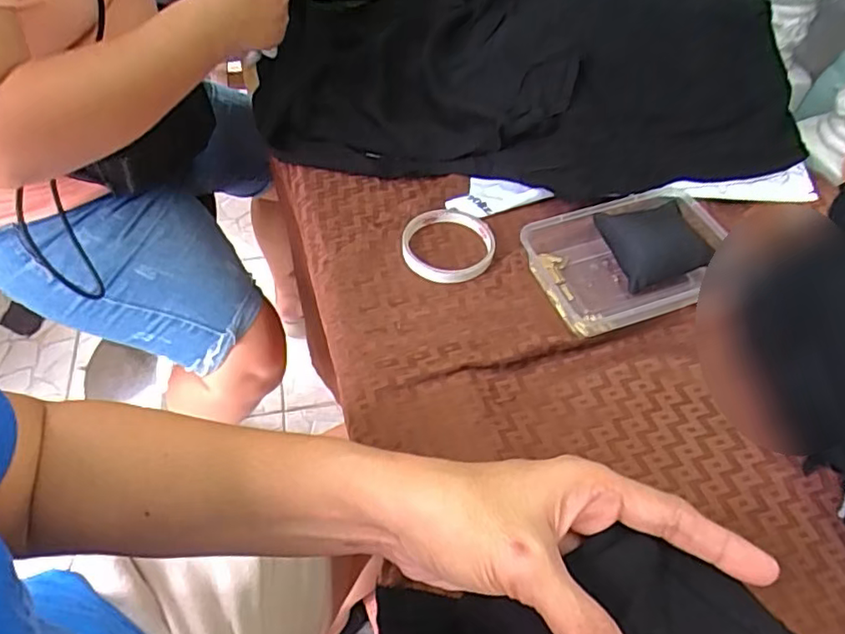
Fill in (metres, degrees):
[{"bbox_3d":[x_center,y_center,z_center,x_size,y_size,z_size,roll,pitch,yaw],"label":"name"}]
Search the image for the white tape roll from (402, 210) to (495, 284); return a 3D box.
[{"bbox_3d":[0.024,-0.069,0.545,0.083,0.012,0.087,2,54,-3],"label":"white tape roll"}]

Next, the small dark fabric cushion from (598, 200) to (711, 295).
[{"bbox_3d":[0.202,-0.068,0.533,0.077,0.043,0.084,-16,57,-15],"label":"small dark fabric cushion"}]

